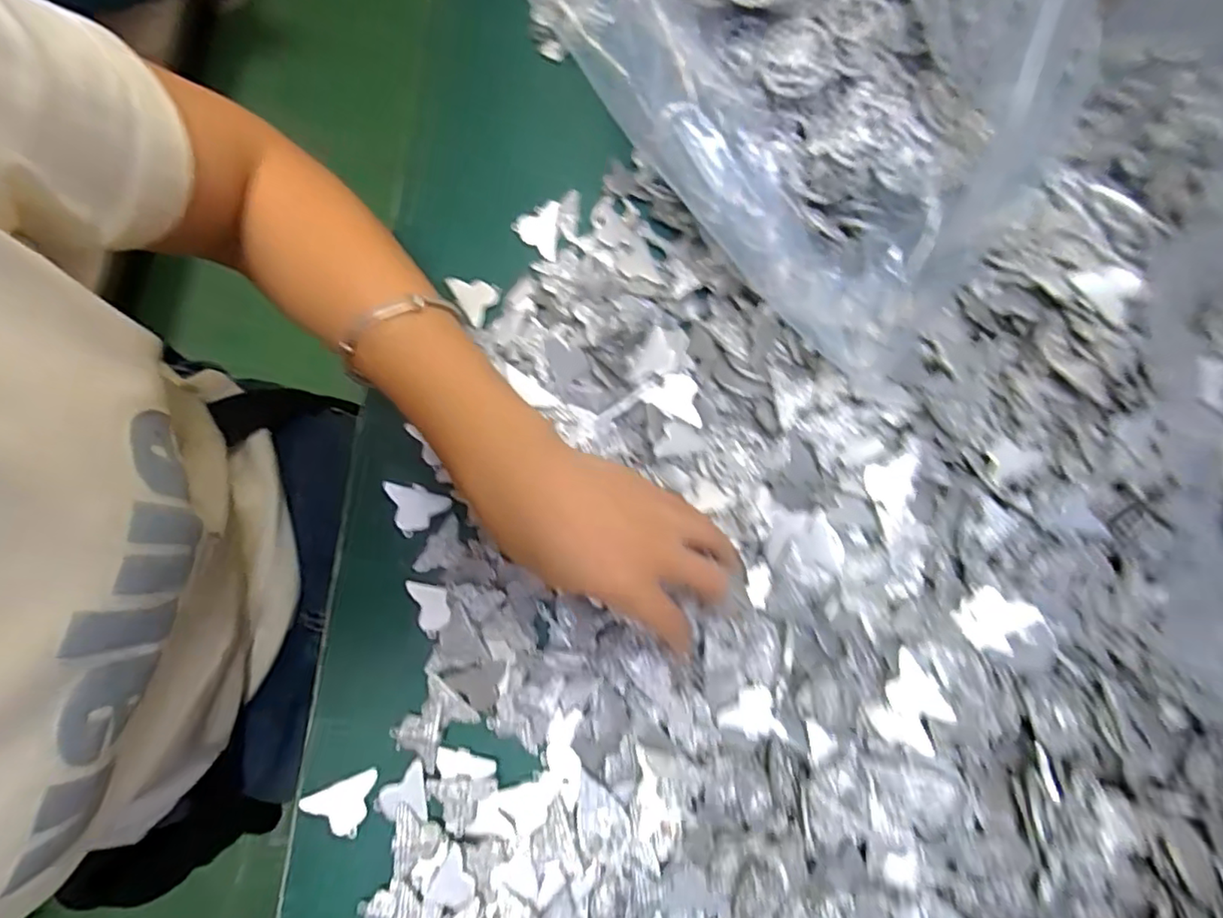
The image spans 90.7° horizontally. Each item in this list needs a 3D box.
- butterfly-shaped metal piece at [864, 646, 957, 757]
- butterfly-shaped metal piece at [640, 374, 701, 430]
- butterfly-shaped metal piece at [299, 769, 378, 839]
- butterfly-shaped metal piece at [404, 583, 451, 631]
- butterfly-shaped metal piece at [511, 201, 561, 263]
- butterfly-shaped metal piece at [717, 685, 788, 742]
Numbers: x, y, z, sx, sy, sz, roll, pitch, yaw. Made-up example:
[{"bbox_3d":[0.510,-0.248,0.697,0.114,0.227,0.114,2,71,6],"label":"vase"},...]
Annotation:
[{"bbox_3d":[0.155,0.127,0.311,0.034,0.004,0.043,30,84,23],"label":"butterfly-shaped metal piece"},{"bbox_3d":[0.037,-0.036,0.350,0.036,0.009,0.024,20,79,6],"label":"butterfly-shaped metal piece"},{"bbox_3d":[-0.140,0.175,0.309,0.031,0.004,0.030,15,69,-12],"label":"butterfly-shaped metal piece"},{"bbox_3d":[-0.100,0.079,0.331,0.018,0.004,0.030,-24,78,-4],"label":"butterfly-shaped metal piece"},{"bbox_3d":[-0.048,-0.146,0.383,0.028,0.005,0.037,5,89,-6],"label":"butterfly-shaped metal piece"},{"bbox_3d":[0.074,0.137,0.323,0.033,0.004,0.027,-9,78,0],"label":"butterfly-shaped metal piece"}]

